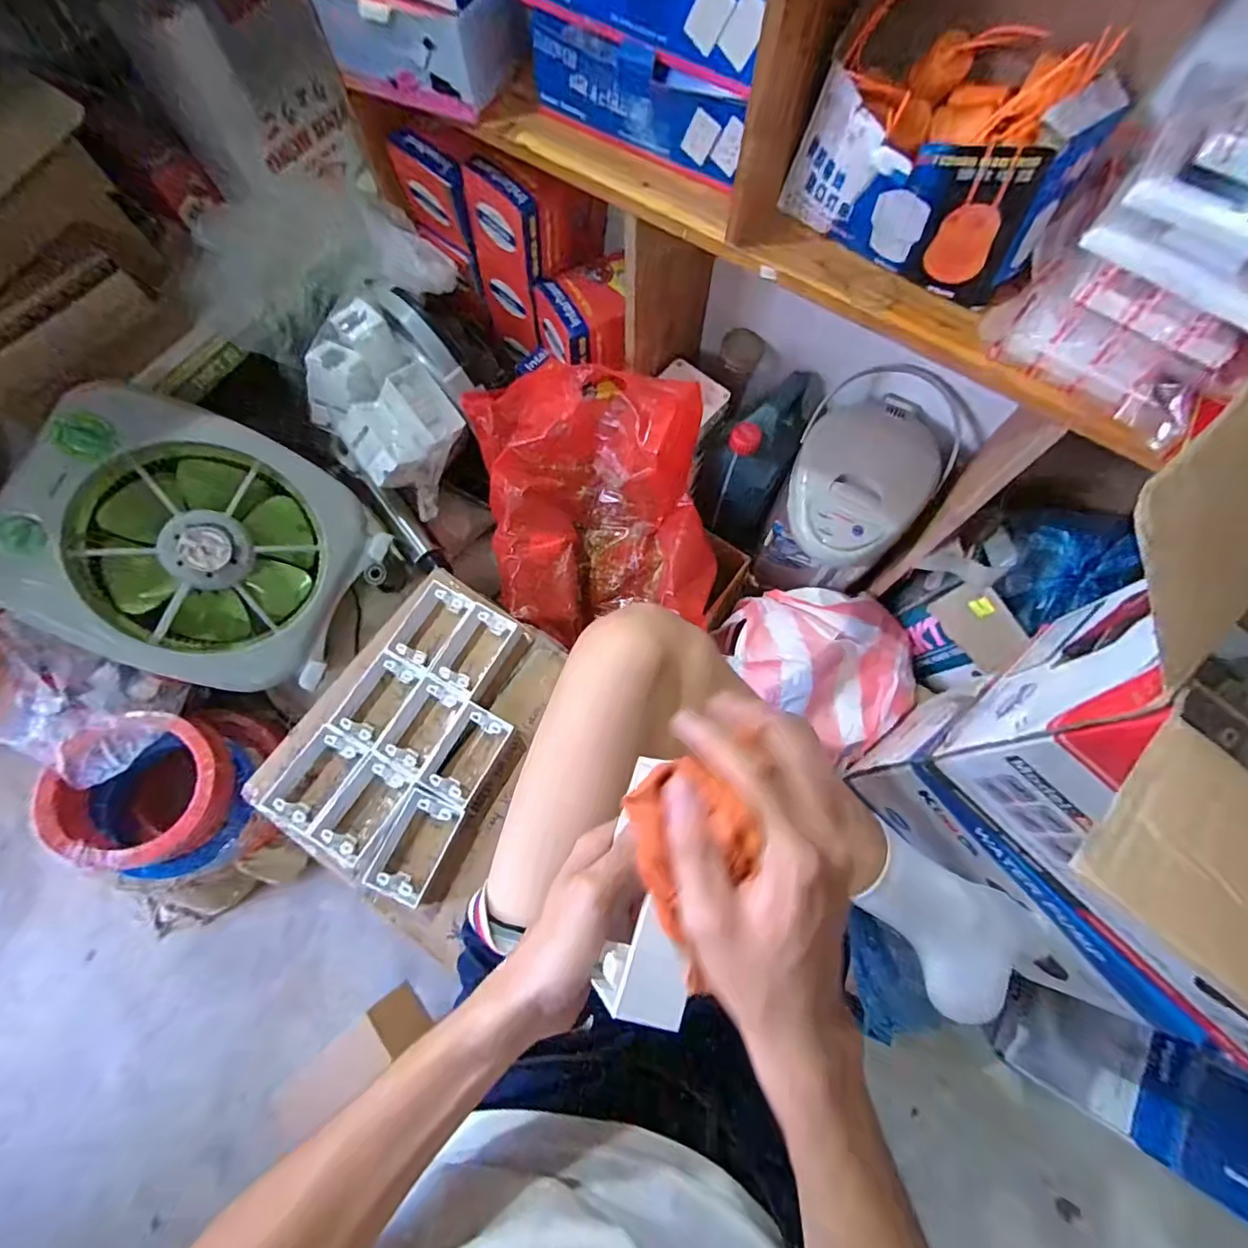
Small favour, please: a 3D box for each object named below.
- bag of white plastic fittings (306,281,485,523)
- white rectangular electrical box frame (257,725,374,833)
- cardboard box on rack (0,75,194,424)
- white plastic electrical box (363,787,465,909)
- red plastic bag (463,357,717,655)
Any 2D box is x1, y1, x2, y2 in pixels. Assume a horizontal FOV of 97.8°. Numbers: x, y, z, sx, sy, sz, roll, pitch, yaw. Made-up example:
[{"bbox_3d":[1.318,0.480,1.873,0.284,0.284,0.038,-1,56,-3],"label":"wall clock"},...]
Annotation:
[{"bbox_3d":[-0.358,-0.362,0.871,0.214,0.161,0.248,29,73,9],"label":"bag of white plastic fittings"},{"bbox_3d":[-0.407,0.206,0.728,0.086,0.044,0.127,28,73,9],"label":"white rectangular electrical box frame"},{"bbox_3d":[-0.778,-0.457,0.679,0.175,0.247,0.319,32,74,10],"label":"cardboard box on rack"},{"bbox_3d":[-0.262,0.283,0.699,0.074,0.047,0.123,22,72,7],"label":"white plastic electrical box"},{"bbox_3d":[-0.045,-0.192,0.843,0.335,0.249,0.323,-6,71,-2],"label":"red plastic bag"}]

